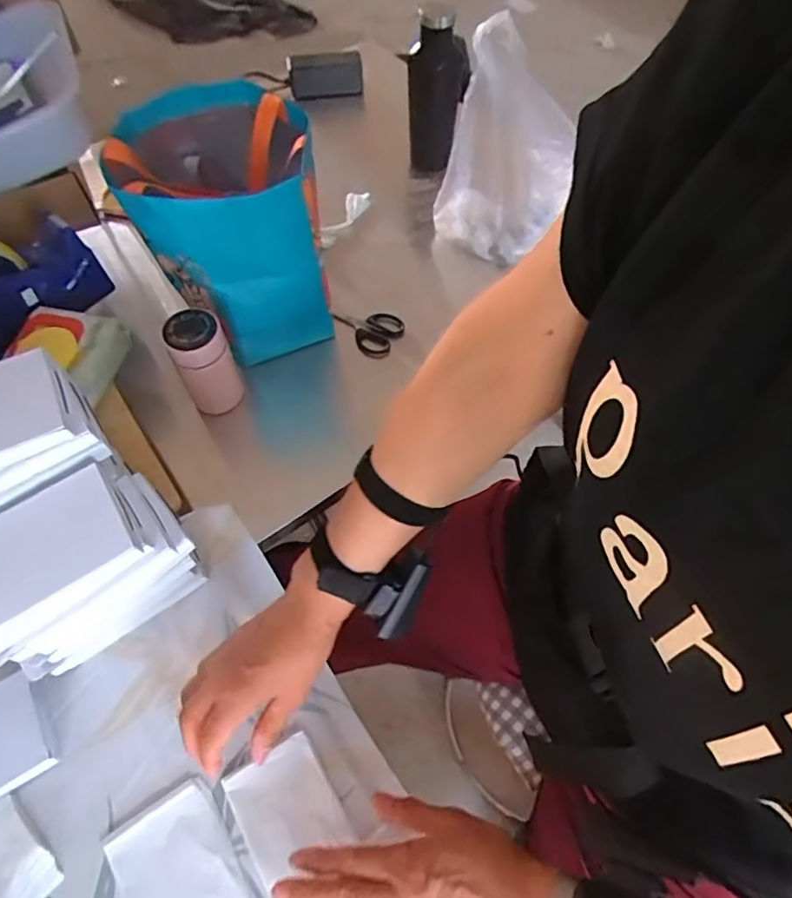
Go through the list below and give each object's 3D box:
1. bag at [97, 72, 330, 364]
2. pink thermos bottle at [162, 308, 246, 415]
[{"bbox_3d":[-0.202,-0.282,0.721,0.197,0.249,0.261,-12,61,-7],"label":"bag"},{"bbox_3d":[-0.219,-0.098,0.683,0.063,0.124,0.058,-19,62,-10],"label":"pink thermos bottle"}]

